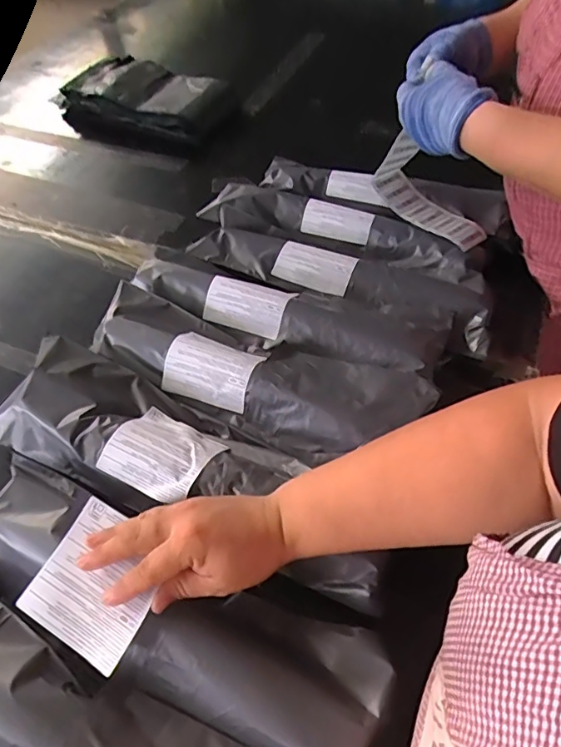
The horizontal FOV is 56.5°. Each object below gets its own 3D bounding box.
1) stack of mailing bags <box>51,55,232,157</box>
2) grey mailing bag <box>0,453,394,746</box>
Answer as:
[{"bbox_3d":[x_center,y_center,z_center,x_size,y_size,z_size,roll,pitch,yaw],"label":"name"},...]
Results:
[{"bbox_3d":[-0.259,-0.522,1.026,0.320,0.102,0.151,18,54,15],"label":"stack of mailing bags"},{"bbox_3d":[-0.097,0.191,0.422,0.369,0.045,0.122,24,56,16],"label":"grey mailing bag"}]

